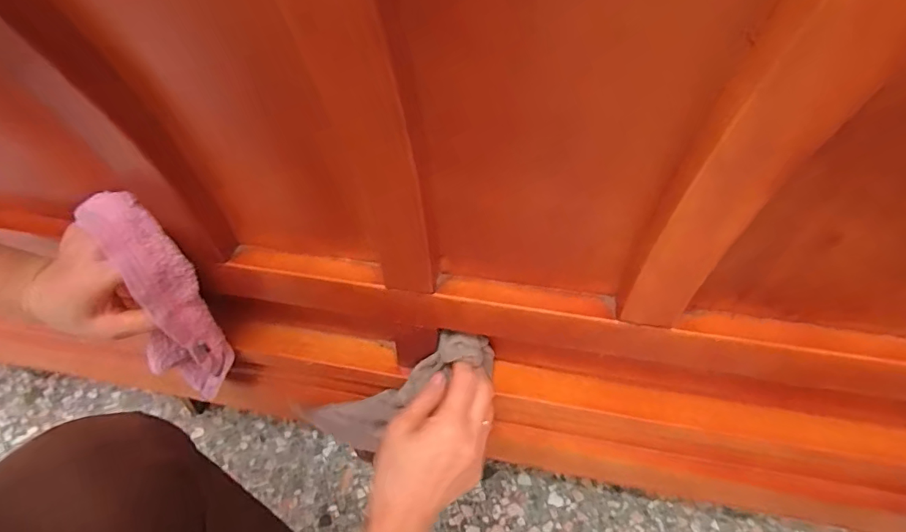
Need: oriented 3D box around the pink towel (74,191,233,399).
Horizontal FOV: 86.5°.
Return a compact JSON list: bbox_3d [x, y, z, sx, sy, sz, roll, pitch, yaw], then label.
[{"bbox_3d":[-0.242,0.049,0.418,0.062,0.227,0.054,30,50,26],"label":"pink towel"}]

